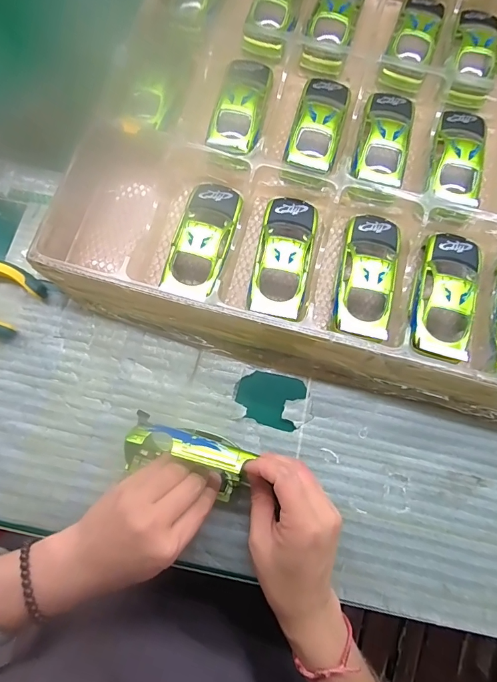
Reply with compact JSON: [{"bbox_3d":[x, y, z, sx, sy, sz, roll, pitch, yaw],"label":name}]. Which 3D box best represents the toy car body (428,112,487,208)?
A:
[{"bbox_3d":[0.211,-0.187,0.383,0.053,0.032,0.125,17,76,4],"label":"toy car body"}]

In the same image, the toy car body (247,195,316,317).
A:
[{"bbox_3d":[0.033,-0.079,0.355,0.048,0.034,0.122,12,76,2],"label":"toy car body"}]

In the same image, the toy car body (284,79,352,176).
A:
[{"bbox_3d":[0.073,-0.222,0.388,0.052,0.022,0.119,15,76,3],"label":"toy car body"}]

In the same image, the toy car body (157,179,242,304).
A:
[{"bbox_3d":[-0.042,-0.094,0.357,0.053,0.035,0.121,13,76,2],"label":"toy car body"}]

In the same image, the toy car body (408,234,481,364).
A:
[{"bbox_3d":[0.180,-0.041,0.347,0.052,0.030,0.124,17,76,4],"label":"toy car body"}]

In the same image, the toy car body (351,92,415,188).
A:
[{"bbox_3d":[0.139,-0.209,0.385,0.051,0.022,0.117,15,76,3],"label":"toy car body"}]

